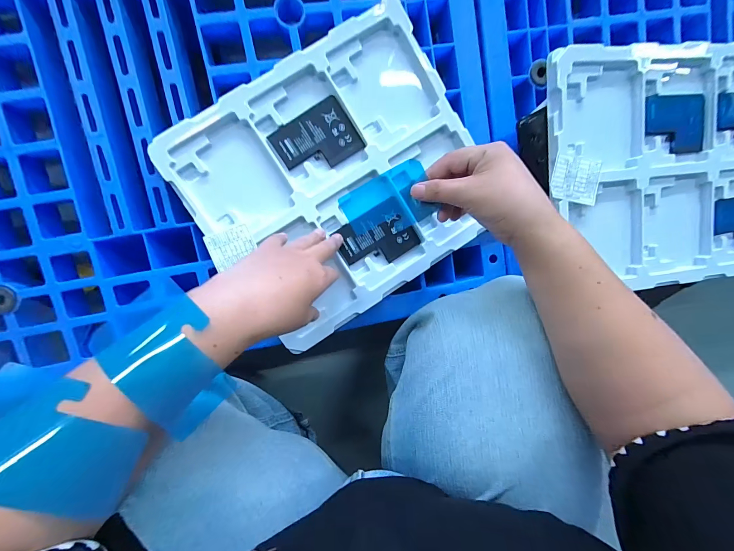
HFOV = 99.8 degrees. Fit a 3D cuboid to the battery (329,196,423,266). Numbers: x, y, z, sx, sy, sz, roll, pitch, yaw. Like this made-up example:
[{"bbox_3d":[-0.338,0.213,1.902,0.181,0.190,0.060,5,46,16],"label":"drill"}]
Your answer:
[{"bbox_3d":[0.012,-0.045,0.371,0.089,0.004,0.065,-31,99,-3],"label":"battery"}]

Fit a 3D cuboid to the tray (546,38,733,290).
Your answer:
[{"bbox_3d":[0.365,-0.134,0.374,0.316,0.023,0.276,-5,97,-7],"label":"tray"}]

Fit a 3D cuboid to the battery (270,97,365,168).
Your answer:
[{"bbox_3d":[-0.057,-0.152,0.349,0.088,0.004,0.066,-33,99,-3],"label":"battery"}]

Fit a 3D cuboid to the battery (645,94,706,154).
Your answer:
[{"bbox_3d":[0.368,-0.180,0.369,0.081,0.004,0.065,-5,97,-7],"label":"battery"}]

